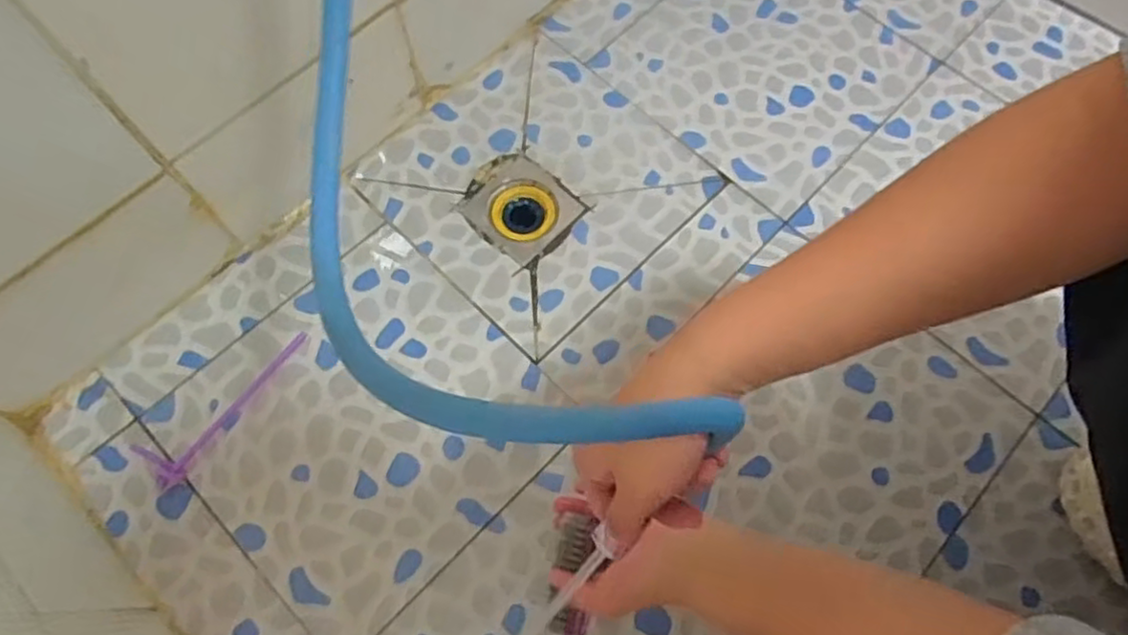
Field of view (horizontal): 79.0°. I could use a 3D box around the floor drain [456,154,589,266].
[{"bbox_3d":[-0.047,-0.116,0.740,0.106,0.025,0.103,42,74,15],"label":"floor drain"}]

